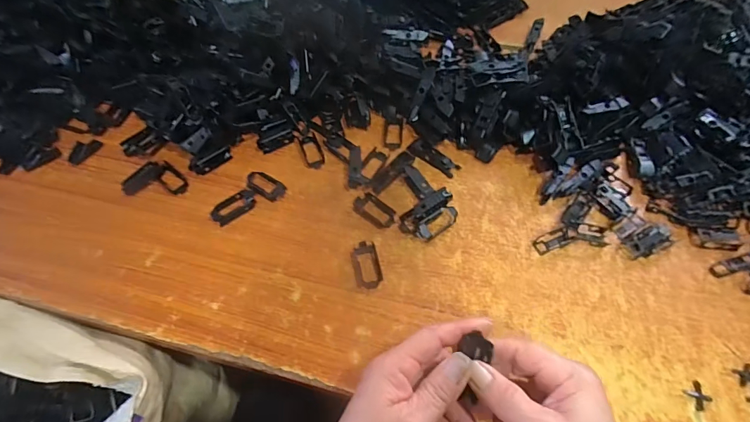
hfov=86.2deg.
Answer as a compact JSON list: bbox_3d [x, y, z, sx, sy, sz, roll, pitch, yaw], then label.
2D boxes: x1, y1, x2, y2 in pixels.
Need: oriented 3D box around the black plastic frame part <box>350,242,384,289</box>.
[{"bbox_3d":[-0.008,0.053,0.400,0.026,0.004,0.050,-12,56,-6],"label":"black plastic frame part"}]

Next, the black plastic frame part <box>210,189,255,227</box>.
[{"bbox_3d":[-0.154,-0.006,0.437,0.048,0.010,0.026,-34,62,-19],"label":"black plastic frame part"}]

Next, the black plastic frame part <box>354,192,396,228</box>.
[{"bbox_3d":[-0.001,-0.001,0.434,0.051,0.007,0.027,38,65,24],"label":"black plastic frame part"}]

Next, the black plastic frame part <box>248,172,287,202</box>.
[{"bbox_3d":[-0.123,-0.028,0.452,0.047,0.009,0.026,25,60,17],"label":"black plastic frame part"}]

